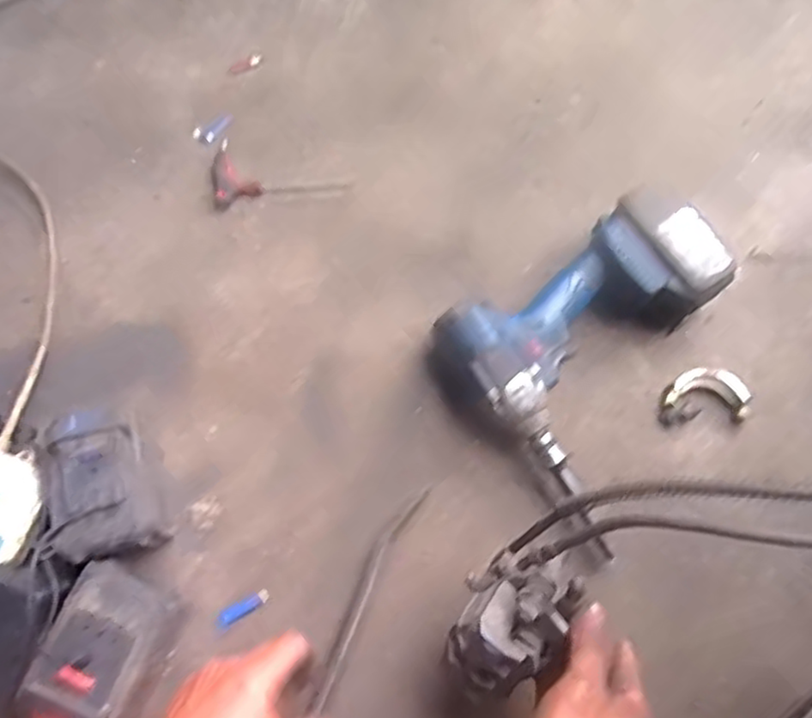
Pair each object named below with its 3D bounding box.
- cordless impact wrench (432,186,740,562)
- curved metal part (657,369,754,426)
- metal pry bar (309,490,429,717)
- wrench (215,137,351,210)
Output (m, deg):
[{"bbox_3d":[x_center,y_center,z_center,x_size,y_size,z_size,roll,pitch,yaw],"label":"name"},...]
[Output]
[{"bbox_3d":[0.174,-0.009,0.567,0.239,0.078,0.209,-38,76,-14],"label":"cordless impact wrench"},{"bbox_3d":[0.260,0.033,0.587,0.074,0.018,0.043,-3,70,-3],"label":"curved metal part"},{"bbox_3d":[-0.060,0.252,0.508,0.020,0.022,0.328,22,70,6],"label":"metal pry bar"},{"bbox_3d":[-0.124,-0.186,0.659,0.129,0.013,0.072,-9,71,-5],"label":"wrench"}]

